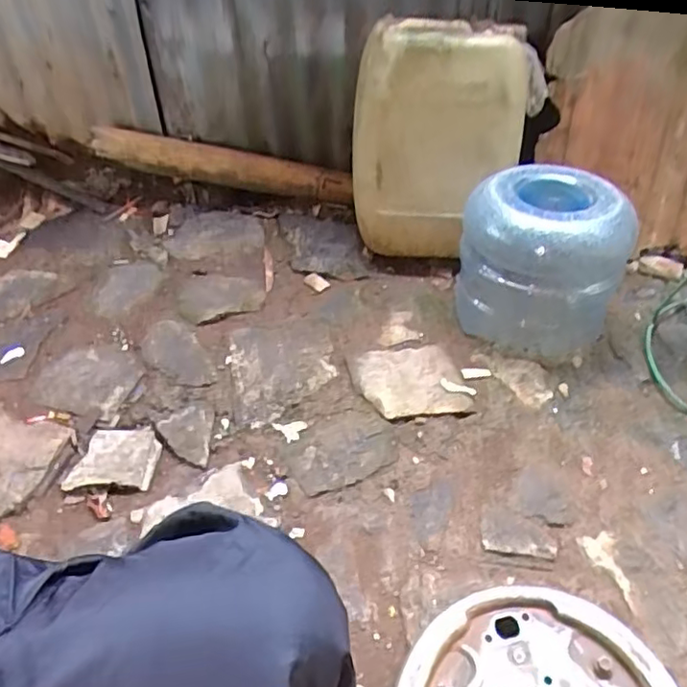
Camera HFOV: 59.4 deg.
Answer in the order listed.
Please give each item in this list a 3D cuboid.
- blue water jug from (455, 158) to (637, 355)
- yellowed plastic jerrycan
[{"bbox_3d":[0.328,-0.133,1.029,0.249,0.247,0.229,3,46,5],"label":"blue water jug"},{"bbox_3d":[0.159,-0.354,1.059,0.282,0.349,0.181,0,46,3],"label":"yellowed plastic jerrycan"}]

